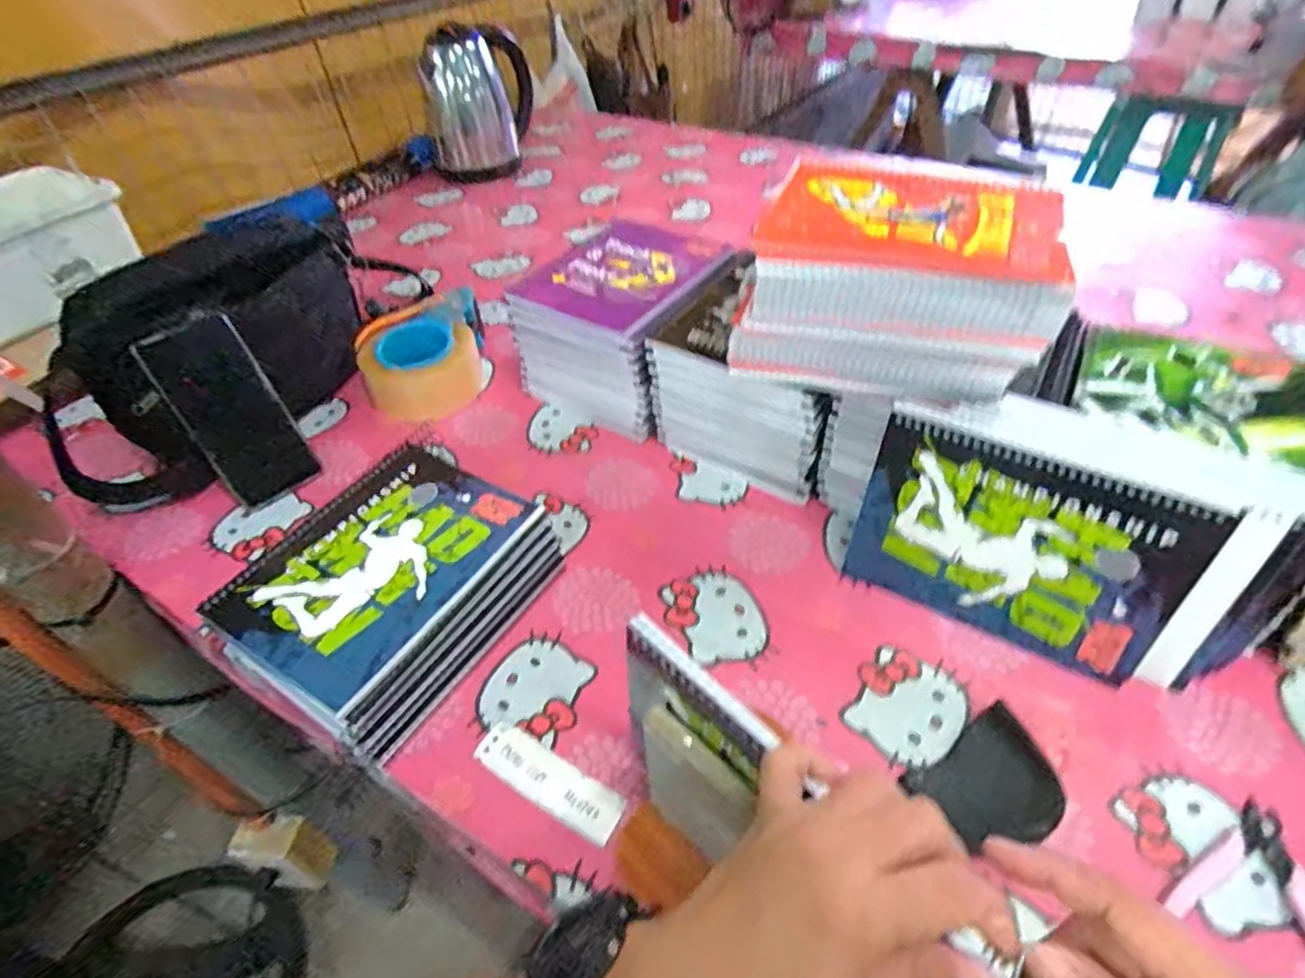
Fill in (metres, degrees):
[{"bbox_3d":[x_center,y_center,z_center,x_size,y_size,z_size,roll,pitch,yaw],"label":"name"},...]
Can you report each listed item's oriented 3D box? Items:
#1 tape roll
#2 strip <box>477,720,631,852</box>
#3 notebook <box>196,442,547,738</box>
[{"bbox_3d":[-0.260,-0.140,0.728,0.118,0.070,0.118,-2,44,2],"label":"tape roll"},{"bbox_3d":[-0.068,0.189,0.430,0.104,0.005,0.031,24,58,22],"label":"strip"},{"bbox_3d":[-0.200,0.052,0.479,0.152,0.014,0.206,20,49,22],"label":"notebook"}]

